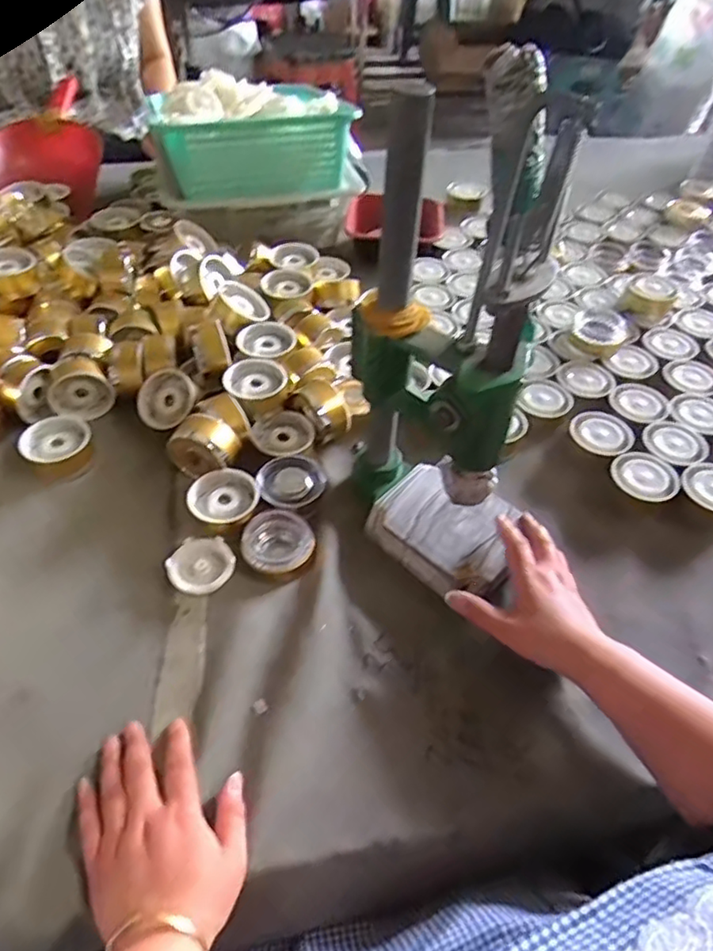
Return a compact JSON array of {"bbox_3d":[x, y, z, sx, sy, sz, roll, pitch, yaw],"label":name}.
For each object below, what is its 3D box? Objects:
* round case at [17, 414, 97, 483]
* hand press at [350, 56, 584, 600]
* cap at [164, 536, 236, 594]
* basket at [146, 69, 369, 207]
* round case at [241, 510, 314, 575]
[{"bbox_3d":[-0.321,-0.028,0.662,0.071,0.032,0.073,-23,53,-22],"label":"round case"},{"bbox_3d":[0.084,-0.101,0.506,0.113,0.401,0.176,-31,51,-32],"label":"hand press"},{"bbox_3d":[-0.146,0.086,0.578,0.059,0.020,0.059,2,48,-2],"label":"cap"},{"bbox_3d":[-0.145,-0.498,0.913,0.269,0.131,0.194,-1,48,-4],"label":"basket"},{"bbox_3d":[-0.075,0.063,0.587,0.066,0.028,0.058,-32,57,-27],"label":"round case"}]

